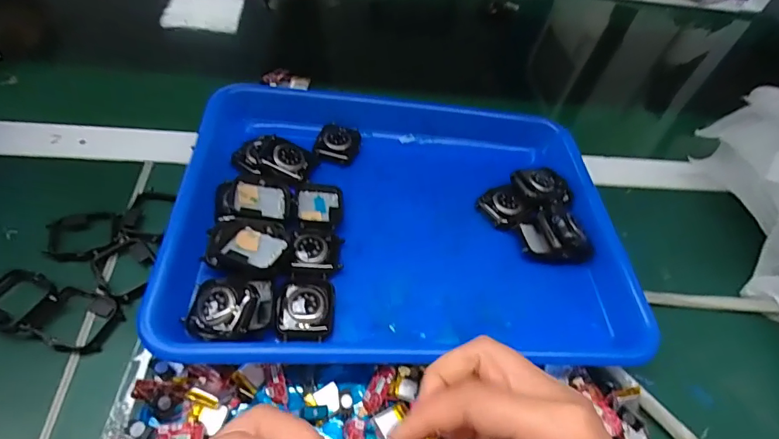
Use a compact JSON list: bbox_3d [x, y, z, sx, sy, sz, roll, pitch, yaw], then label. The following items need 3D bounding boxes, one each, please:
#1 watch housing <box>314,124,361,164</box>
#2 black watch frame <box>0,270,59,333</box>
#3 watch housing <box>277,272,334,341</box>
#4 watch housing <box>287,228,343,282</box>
[{"bbox_3d":[-0.045,-0.067,0.388,0.036,0.010,0.041,12,50,1],"label":"watch housing"},{"bbox_3d":[-0.236,0.052,0.285,0.046,0.013,0.037,16,50,8],"label":"black watch frame"},{"bbox_3d":[-0.055,0.056,0.290,0.036,0.009,0.044,1,51,-8],"label":"watch housing"},{"bbox_3d":[-0.052,0.023,0.315,0.036,0.012,0.038,-1,52,-10],"label":"watch housing"}]

